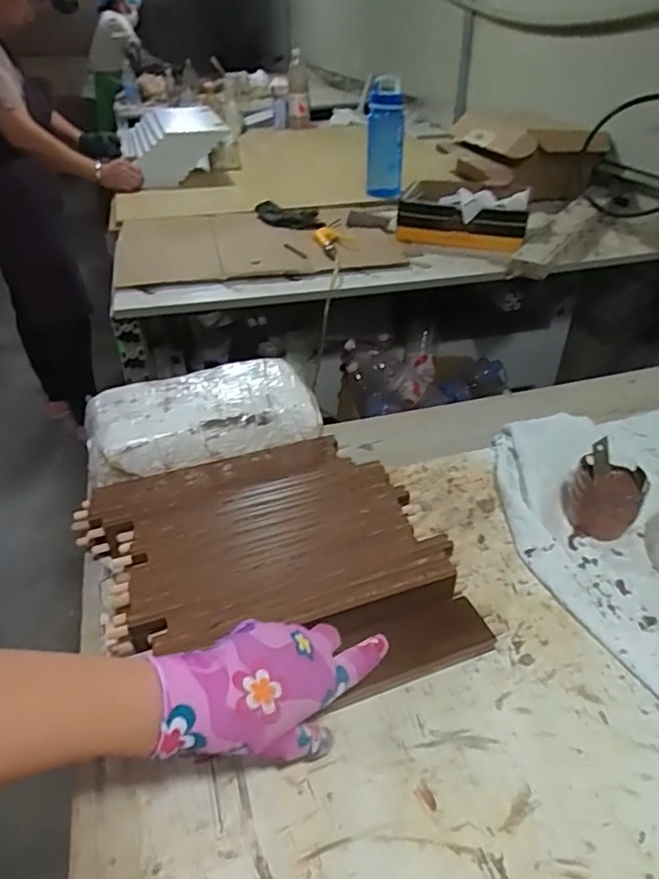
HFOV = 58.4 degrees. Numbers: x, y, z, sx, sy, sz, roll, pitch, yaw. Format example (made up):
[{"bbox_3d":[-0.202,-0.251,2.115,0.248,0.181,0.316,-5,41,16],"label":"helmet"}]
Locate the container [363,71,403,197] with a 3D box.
[{"bbox_3d":[0.157,-0.855,1.683,0.109,0.284,0.117,2,36,4],"label":"container"}]

